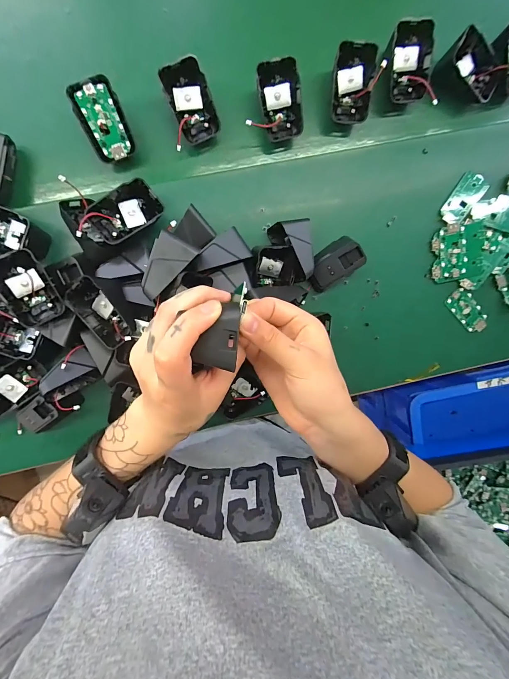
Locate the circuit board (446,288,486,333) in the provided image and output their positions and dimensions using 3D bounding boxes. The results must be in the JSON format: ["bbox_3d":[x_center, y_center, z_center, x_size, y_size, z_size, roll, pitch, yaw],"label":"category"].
[{"bbox_3d":[0.277,-0.037,0.402,0.061,0.005,0.031,43,93,-9],"label":"circuit board"}]

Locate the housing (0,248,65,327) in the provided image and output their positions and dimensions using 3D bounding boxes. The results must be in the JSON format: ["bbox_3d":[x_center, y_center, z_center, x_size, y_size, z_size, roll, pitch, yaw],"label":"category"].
[{"bbox_3d":[-0.226,-0.050,0.307,0.045,0.023,0.069,-26,114,-29],"label":"housing"}]

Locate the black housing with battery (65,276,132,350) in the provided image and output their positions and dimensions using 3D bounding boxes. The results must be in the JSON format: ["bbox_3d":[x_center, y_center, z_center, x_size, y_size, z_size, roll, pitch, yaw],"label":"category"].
[{"bbox_3d":[-0.162,-0.029,0.318,0.039,0.016,0.066,-27,117,0],"label":"black housing with battery"}]

